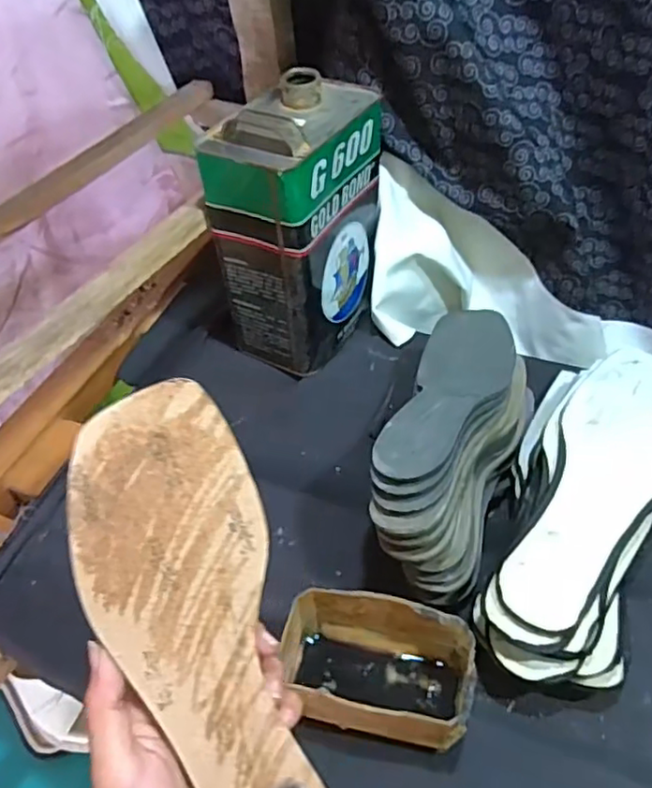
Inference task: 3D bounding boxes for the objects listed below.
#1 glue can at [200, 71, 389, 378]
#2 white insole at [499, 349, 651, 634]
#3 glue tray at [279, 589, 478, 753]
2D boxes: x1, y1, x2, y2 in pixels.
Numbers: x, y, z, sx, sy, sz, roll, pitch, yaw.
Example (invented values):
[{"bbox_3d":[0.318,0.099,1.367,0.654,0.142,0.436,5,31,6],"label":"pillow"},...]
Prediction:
[{"bbox_3d":[-0.022,-0.169,0.629,0.112,0.234,0.165,19,50,21],"label":"glue can"},{"bbox_3d":[0.216,0.058,0.482,0.084,0.015,0.278,23,52,25],"label":"white insole"},{"bbox_3d":[0.032,0.192,0.426,0.133,0.069,0.082,9,47,13],"label":"glue tray"}]

